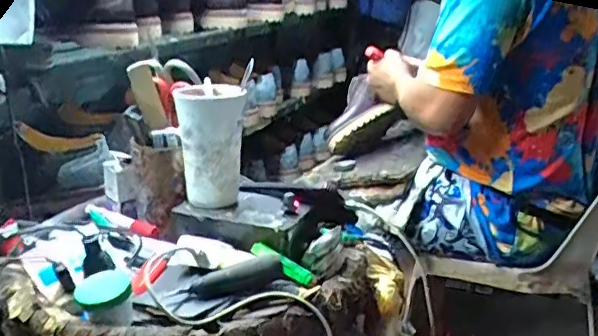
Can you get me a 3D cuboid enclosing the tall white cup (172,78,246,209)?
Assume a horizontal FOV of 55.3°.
[{"bbox_3d":[-0.107,-0.027,0.696,0.076,0.140,0.085,-3,20,-11],"label":"tall white cup"}]

